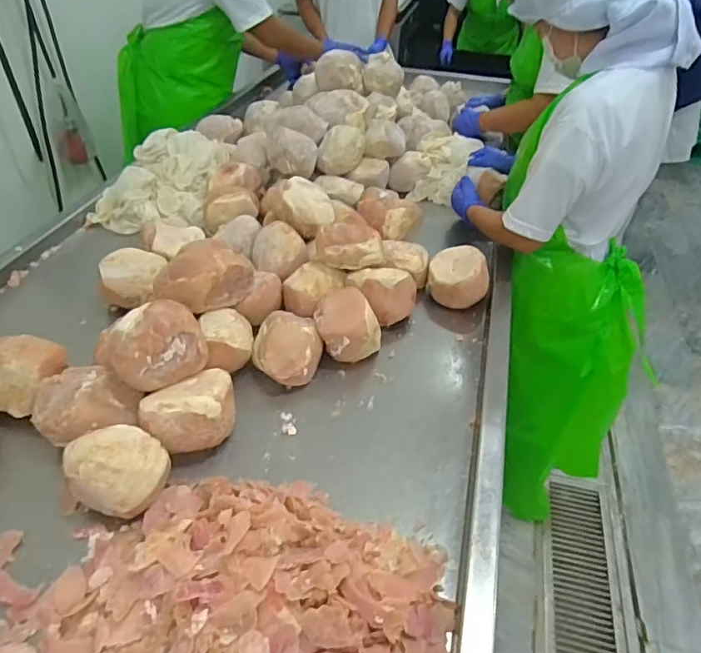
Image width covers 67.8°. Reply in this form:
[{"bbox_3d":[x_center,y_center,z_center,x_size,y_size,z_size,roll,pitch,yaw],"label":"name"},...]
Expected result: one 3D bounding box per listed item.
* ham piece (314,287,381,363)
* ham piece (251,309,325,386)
[{"bbox_3d":[-0.003,-0.005,0.941,0.118,0.105,0.098,1,41,-1],"label":"ham piece"},{"bbox_3d":[-0.110,0.030,0.915,0.119,0.087,0.140,-6,41,-8],"label":"ham piece"}]

